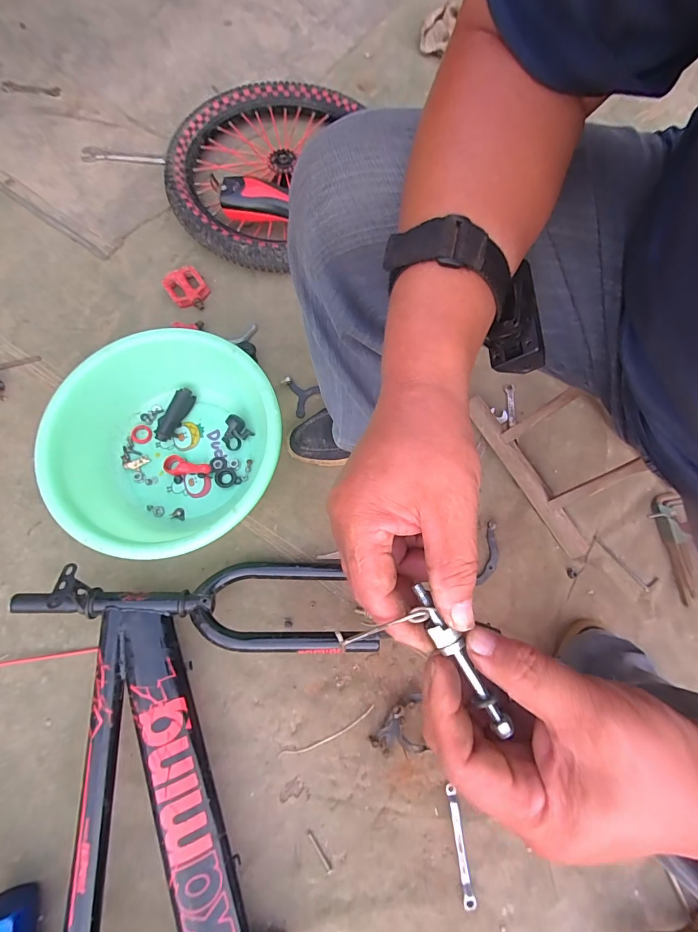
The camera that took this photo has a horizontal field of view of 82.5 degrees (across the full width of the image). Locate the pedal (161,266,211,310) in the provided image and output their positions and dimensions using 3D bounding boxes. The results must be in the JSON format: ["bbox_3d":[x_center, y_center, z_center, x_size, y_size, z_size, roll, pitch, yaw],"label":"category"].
[{"bbox_3d":[-0.326,-0.355,0.805,0.078,0.028,0.096,-24,74,-10],"label":"pedal"}]

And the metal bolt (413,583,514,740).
[{"bbox_3d":[0.055,0.095,0.197,0.012,0.009,0.078,-30,84,-12],"label":"metal bolt"}]

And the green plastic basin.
[{"bbox_3d":[-0.292,-0.033,0.653,0.318,0.134,0.349,23,72,5],"label":"green plastic basin"}]

